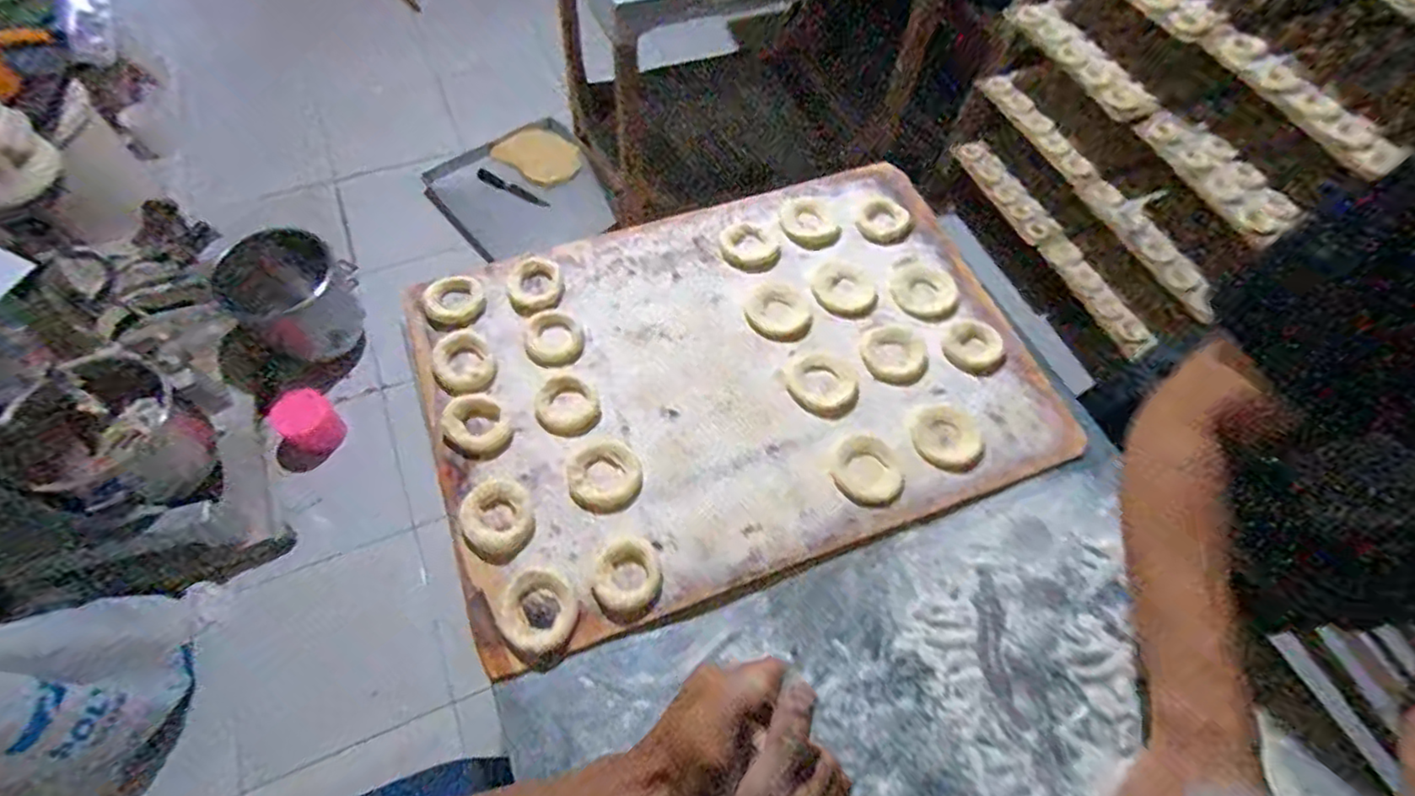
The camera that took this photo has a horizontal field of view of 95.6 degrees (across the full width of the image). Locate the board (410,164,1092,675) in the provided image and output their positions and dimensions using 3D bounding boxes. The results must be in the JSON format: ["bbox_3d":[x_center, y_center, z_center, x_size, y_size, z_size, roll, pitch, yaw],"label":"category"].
[{"bbox_3d":[0.027,-0.036,0.670,0.597,0.014,0.427,-18,64,-12],"label":"board"}]

